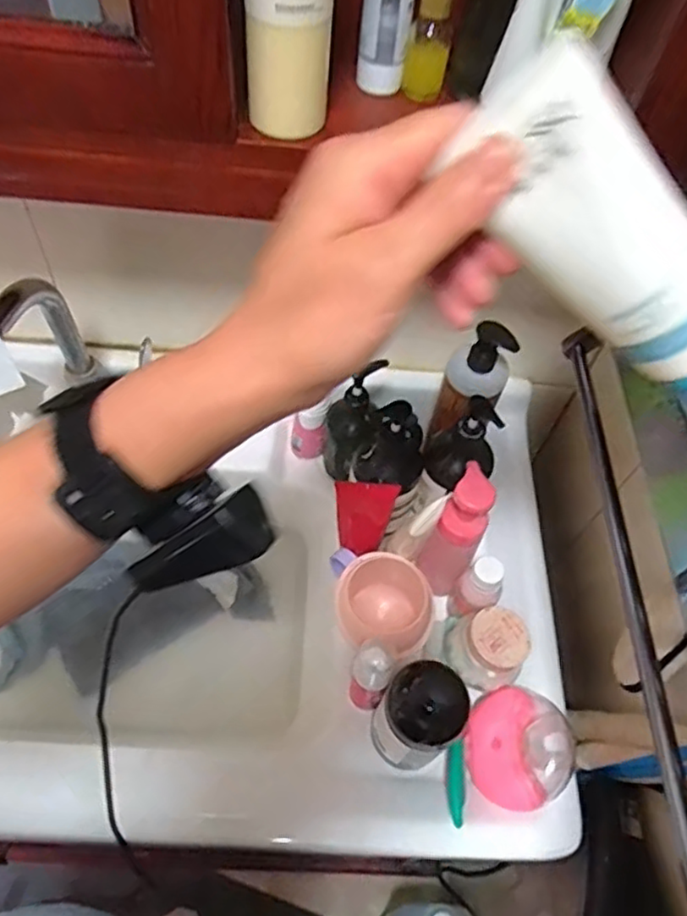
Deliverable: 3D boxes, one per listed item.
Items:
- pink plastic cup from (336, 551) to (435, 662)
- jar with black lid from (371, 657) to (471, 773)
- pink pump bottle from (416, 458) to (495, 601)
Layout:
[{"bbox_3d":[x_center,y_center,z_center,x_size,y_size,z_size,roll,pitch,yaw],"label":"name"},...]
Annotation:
[{"bbox_3d":[0.046,0.144,0.671,0.094,0.094,0.084,26,57,13],"label":"pink plastic cup"},{"bbox_3d":[0.065,0.227,0.579,0.065,0.140,0.069,3,58,-5],"label":"jar with black lid"},{"bbox_3d":[0.111,0.078,0.659,0.053,0.167,0.049,37,62,16],"label":"pink pump bottle"}]

